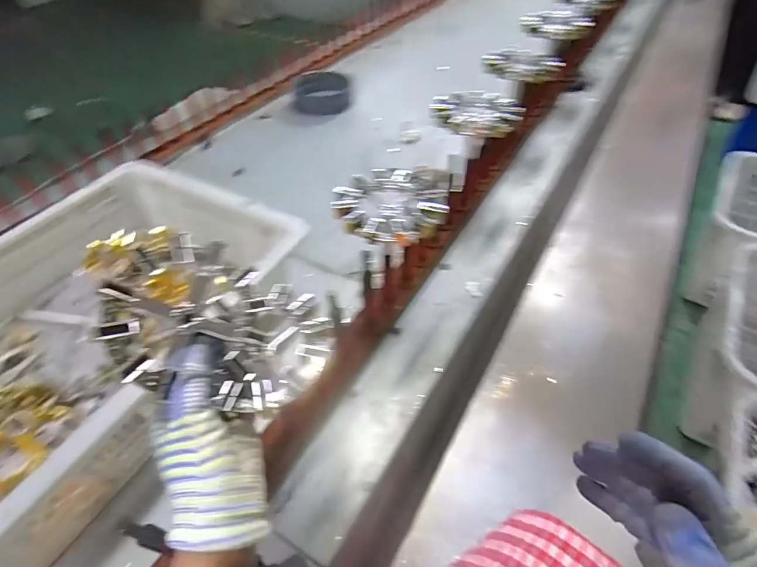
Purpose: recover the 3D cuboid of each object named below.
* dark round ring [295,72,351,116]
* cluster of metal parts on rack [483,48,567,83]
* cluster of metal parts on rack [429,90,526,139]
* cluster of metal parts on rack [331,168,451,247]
[{"bbox_3d":[-0.144,-0.497,1.092,0.159,0.065,0.117,1,47,5],"label":"dark round ring"},{"bbox_3d":[0.261,-0.389,0.750,0.128,0.029,0.095,32,57,29],"label":"cluster of metal parts on rack"},{"bbox_3d":[0.149,-0.263,0.645,0.137,0.027,0.105,13,50,15],"label":"cluster of metal parts on rack"},{"bbox_3d":[0.016,-0.099,0.498,0.130,0.026,0.128,-2,47,2],"label":"cluster of metal parts on rack"}]

